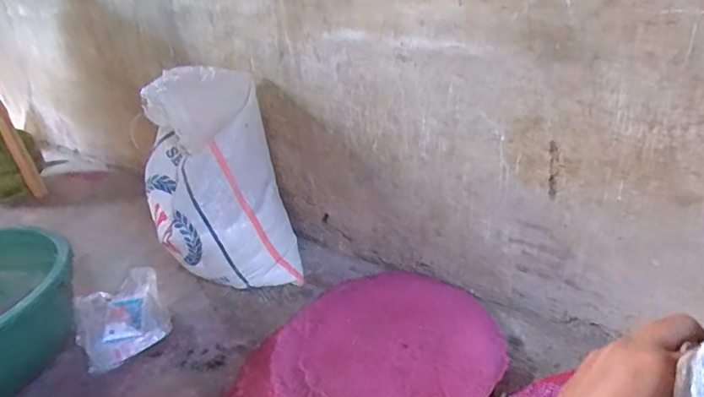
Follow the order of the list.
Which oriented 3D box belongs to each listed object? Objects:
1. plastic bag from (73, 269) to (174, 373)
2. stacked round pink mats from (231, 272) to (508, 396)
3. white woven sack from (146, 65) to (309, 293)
[{"bbox_3d":[-0.479,0.243,1.027,0.171,0.086,0.221,-19,30,-21],"label":"plastic bag"},{"bbox_3d":[0.020,0.280,0.864,0.398,0.046,0.437,-5,28,3],"label":"stacked round pink mats"},{"bbox_3d":[-0.294,-0.026,1.084,0.291,0.452,0.204,-9,28,-3],"label":"white woven sack"}]

